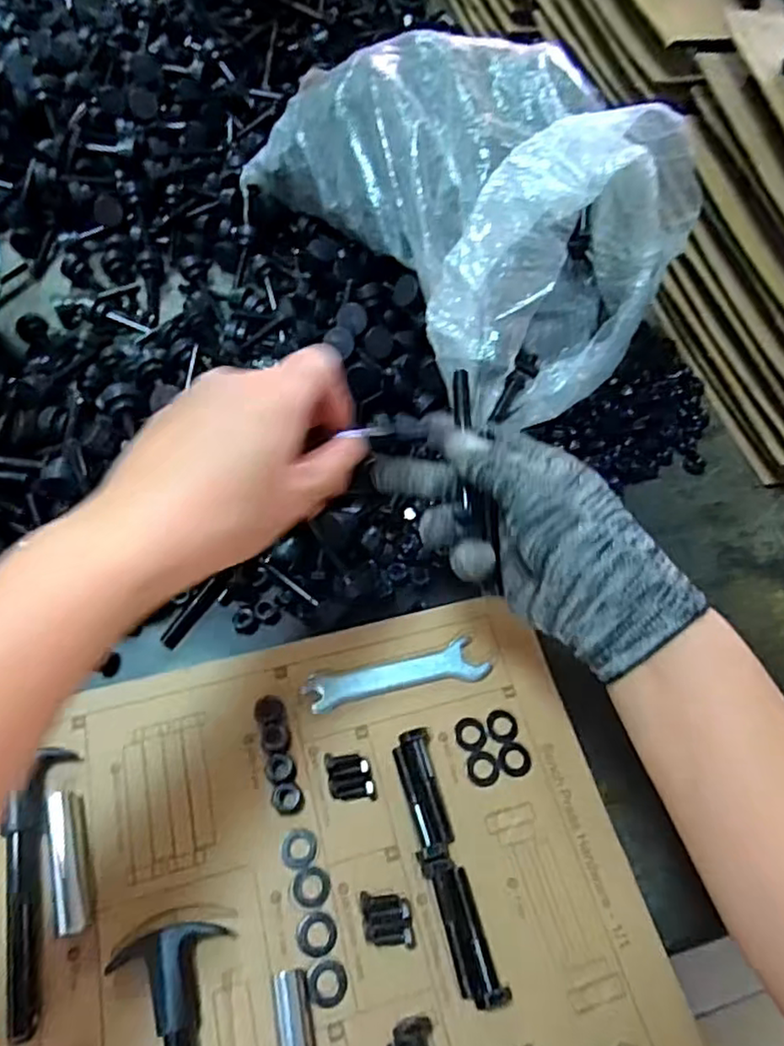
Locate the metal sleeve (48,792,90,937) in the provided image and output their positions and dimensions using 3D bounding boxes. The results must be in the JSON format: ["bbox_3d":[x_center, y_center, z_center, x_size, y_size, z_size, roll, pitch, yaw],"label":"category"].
[{"bbox_3d":[-0.167,0.174,0.336,0.015,0.015,0.066,-12,60,-11],"label":"metal sleeve"}]

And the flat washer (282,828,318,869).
[{"bbox_3d":[-0.049,0.174,0.349,0.018,0.004,0.020,2,58,-3],"label":"flat washer"}]

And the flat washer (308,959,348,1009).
[{"bbox_3d":[-0.032,0.227,0.322,0.019,0.004,0.019,2,58,-3],"label":"flat washer"}]

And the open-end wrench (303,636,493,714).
[{"bbox_3d":[0.003,0.094,0.403,0.112,0.005,0.027,-9,59,-10],"label":"open-end wrench"}]

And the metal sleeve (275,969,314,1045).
[{"bbox_3d":[-0.045,0.239,0.305,0.015,0.017,0.049,-9,59,-10],"label":"metal sleeve"}]

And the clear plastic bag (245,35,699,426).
[{"bbox_3d":[0.065,-0.275,0.542,0.221,0.160,0.362,-29,65,-20],"label":"clear plastic bag"}]

